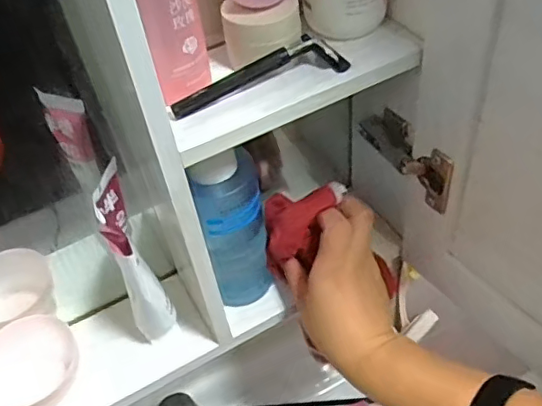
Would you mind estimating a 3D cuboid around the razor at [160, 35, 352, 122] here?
[{"bbox_3d":[-0.010,-0.089,0.388,0.127,0.024,0.022,-18,47,-9],"label":"razor"}]

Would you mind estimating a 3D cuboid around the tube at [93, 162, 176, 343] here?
[{"bbox_3d":[-0.108,0.050,0.450,0.032,0.171,0.044,-23,48,-14],"label":"tube"}]

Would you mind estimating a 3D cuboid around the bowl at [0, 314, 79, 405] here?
[{"bbox_3d":[-0.211,0.140,0.490,0.077,0.027,0.086,-4,46,4],"label":"bowl"}]

